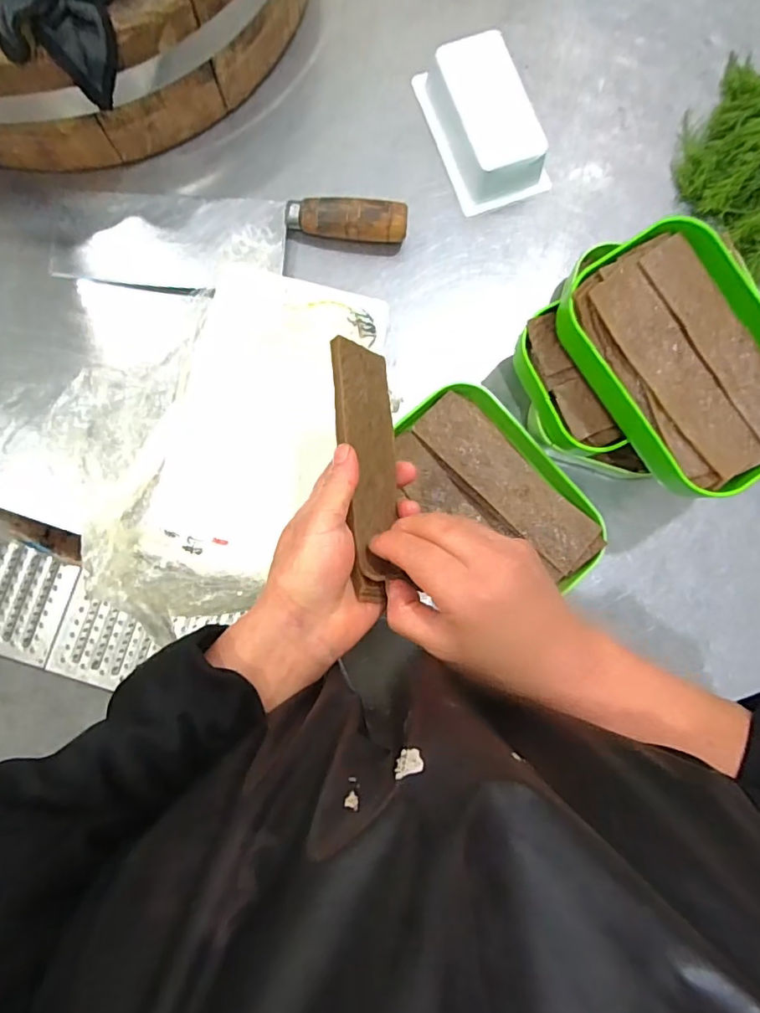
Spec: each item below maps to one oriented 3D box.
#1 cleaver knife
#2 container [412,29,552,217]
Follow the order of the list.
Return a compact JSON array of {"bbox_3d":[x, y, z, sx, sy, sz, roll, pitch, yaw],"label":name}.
[{"bbox_3d":[-0.136,-0.233,0.454,0.307,0.031,0.091,4,84,-3],"label":"cleaver knife"},{"bbox_3d":[0.092,-0.346,0.471,0.082,0.043,0.142,-23,86,-5],"label":"container"}]

